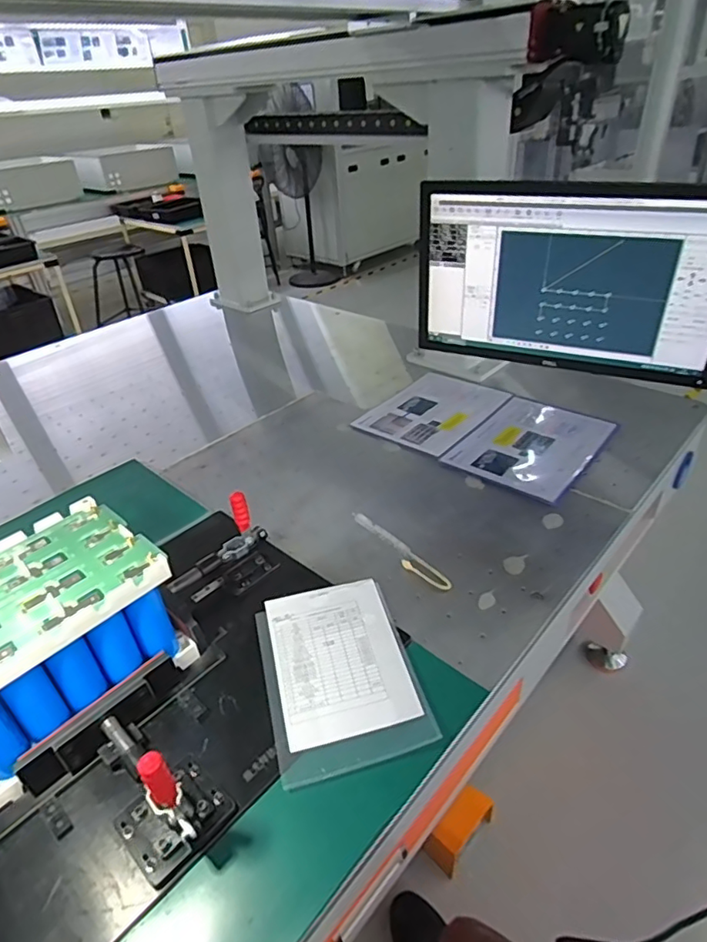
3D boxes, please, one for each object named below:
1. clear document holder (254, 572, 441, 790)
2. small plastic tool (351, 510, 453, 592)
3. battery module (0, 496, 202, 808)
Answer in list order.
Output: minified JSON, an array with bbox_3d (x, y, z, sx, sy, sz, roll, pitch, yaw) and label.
[{"bbox_3d":[-0.018,0.230,0.656,0.167,0.011,0.239,-11,36,-10],"label":"clear document holder"},{"bbox_3d":[0.066,0.110,0.807,0.028,0.015,0.192,-27,41,-29],"label":"small plastic tool"},{"bbox_3d":[-0.328,0.185,0.605,0.176,0.167,0.235,27,46,36],"label":"battery module"}]

